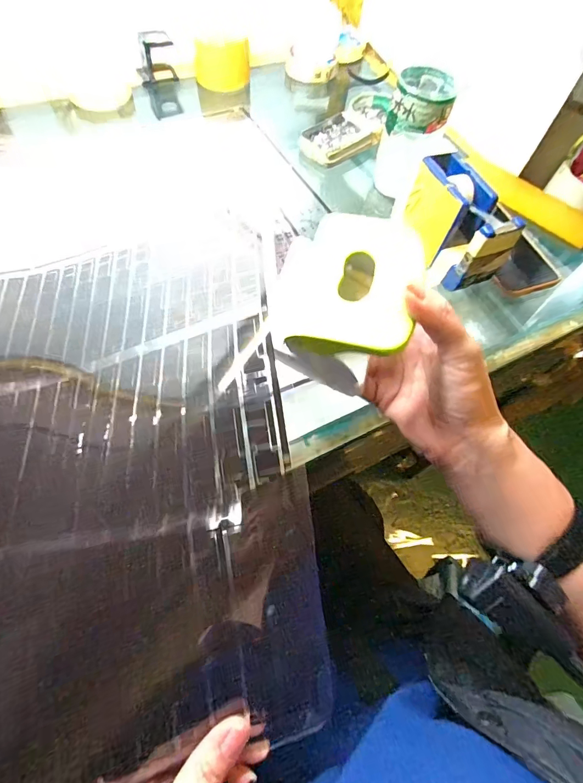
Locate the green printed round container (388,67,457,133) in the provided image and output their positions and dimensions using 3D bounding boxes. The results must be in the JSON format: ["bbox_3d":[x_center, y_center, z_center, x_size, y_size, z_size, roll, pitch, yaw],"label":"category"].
[{"bbox_3d":[0.141,-0.314,0.420,0.061,0.038,0.077,15,62,4],"label":"green printed round container"}]

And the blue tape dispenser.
[{"bbox_3d":[0.163,-0.172,0.401,0.064,0.079,0.125,-16,65,-12],"label":"blue tape dispenser"}]

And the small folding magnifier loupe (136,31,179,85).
[{"bbox_3d":[-0.198,-0.486,0.565,0.056,0.057,0.034,-10,63,-9],"label":"small folding magnifier loupe"}]

